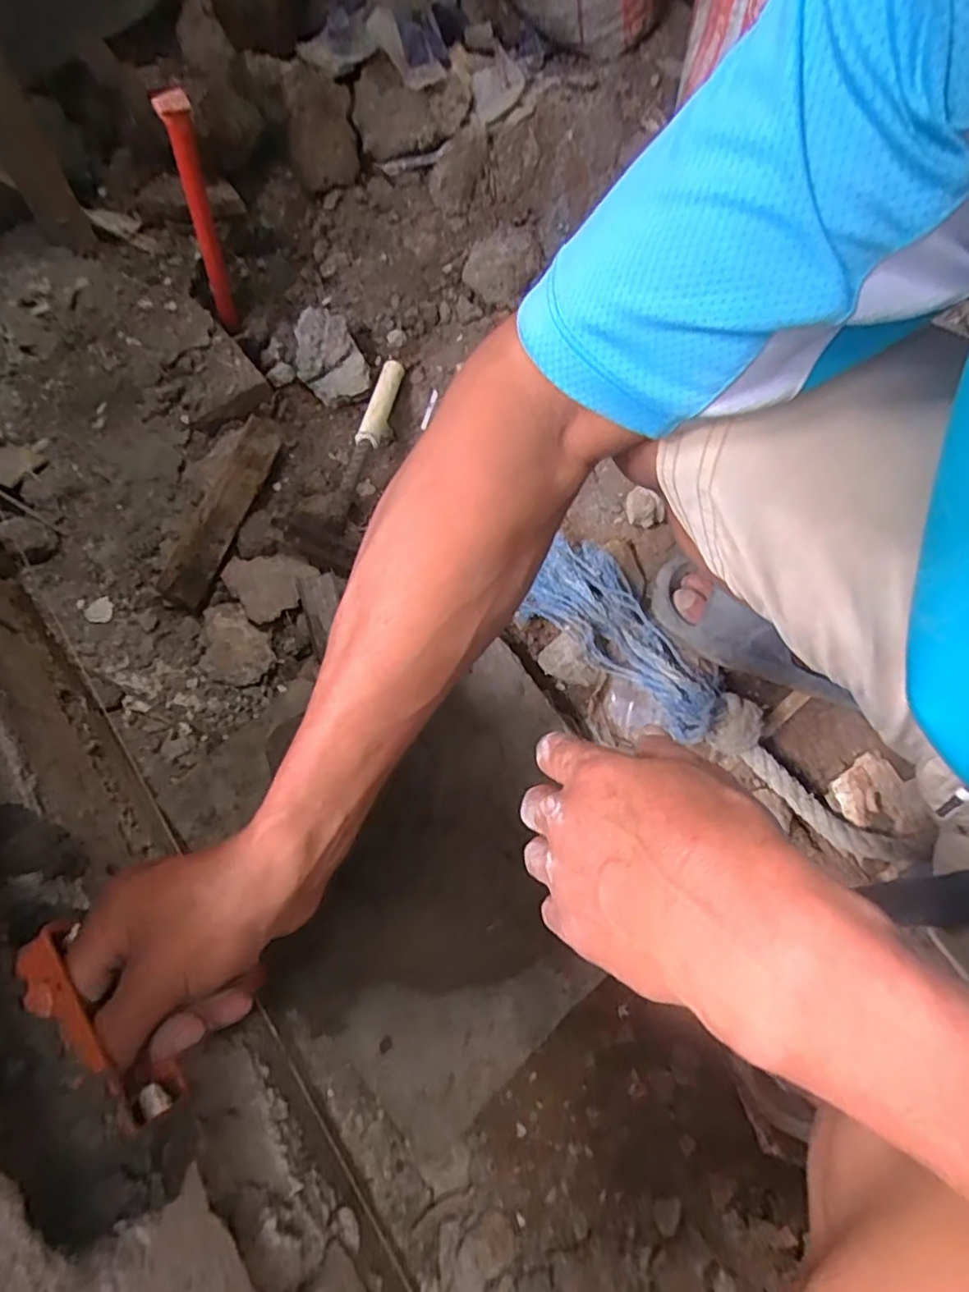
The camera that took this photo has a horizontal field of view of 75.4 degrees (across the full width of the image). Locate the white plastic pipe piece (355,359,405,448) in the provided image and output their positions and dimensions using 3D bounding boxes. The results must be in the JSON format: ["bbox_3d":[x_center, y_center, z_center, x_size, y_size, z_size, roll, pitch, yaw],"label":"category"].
[{"bbox_3d":[-0.125,-0.298,0.767,0.027,0.031,0.135,12,68,2],"label":"white plastic pipe piece"}]

